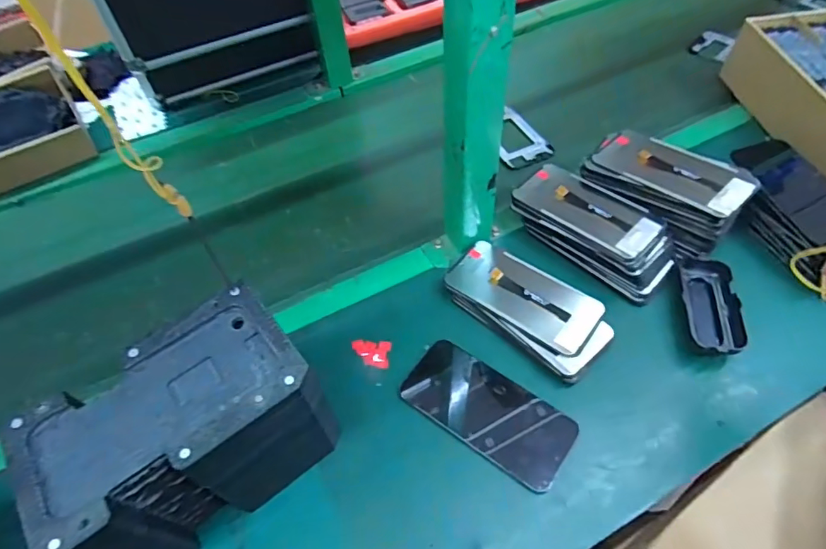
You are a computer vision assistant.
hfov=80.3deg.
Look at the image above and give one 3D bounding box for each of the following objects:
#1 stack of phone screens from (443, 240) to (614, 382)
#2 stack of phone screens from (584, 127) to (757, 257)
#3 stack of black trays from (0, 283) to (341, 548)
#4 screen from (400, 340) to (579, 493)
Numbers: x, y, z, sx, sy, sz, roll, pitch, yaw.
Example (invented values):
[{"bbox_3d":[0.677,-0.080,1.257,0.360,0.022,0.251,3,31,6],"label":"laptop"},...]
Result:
[{"bbox_3d":[0.119,0.030,0.515,0.089,0.025,0.171,-40,61,-23],"label":"stack of phone screens"},{"bbox_3d":[0.282,-0.100,0.553,0.167,0.067,0.090,33,62,24],"label":"stack of phone screens"},{"bbox_3d":[-0.170,0.128,0.395,0.186,0.146,0.112,-35,59,-20],"label":"stack of black trays"},{"bbox_3d":[0.069,0.126,0.458,0.157,0.007,0.074,30,61,22],"label":"screen"}]

